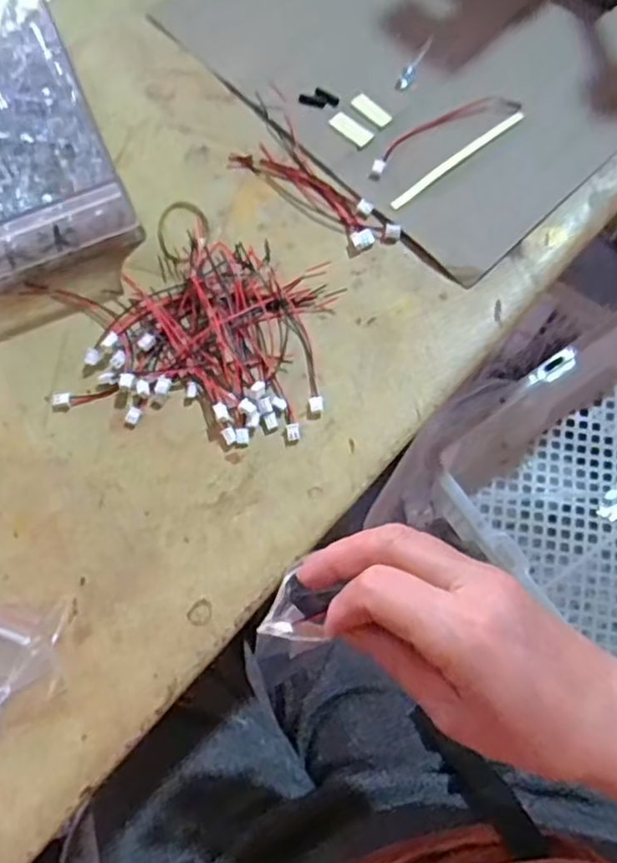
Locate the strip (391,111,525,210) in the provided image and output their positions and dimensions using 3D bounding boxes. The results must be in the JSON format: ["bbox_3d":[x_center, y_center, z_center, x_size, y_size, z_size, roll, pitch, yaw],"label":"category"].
[{"bbox_3d":[0.088,-0.160,0.390,0.100,0.004,0.005,-38,77,-9],"label":"strip"}]

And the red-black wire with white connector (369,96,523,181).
[{"bbox_3d":[0.079,-0.179,0.397,0.101,0.004,0.019,-28,76,-7],"label":"red-black wire with white connector"}]

